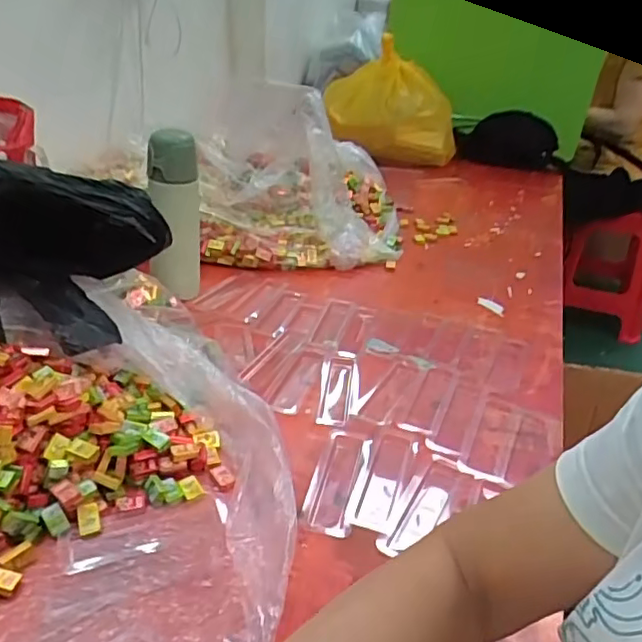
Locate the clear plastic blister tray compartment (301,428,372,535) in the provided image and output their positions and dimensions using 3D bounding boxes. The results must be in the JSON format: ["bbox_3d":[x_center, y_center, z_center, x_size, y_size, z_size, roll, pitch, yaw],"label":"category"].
[{"bbox_3d":[0.017,0.149,0.580,0.044,0.015,0.132,10,30,10],"label":"clear plastic blister tray compartment"}]

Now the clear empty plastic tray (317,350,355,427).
[{"bbox_3d":[0.019,0.078,0.717,0.038,0.014,0.130,6,30,3],"label":"clear empty plastic tray"}]

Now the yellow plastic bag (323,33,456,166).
[{"bbox_3d":[0.182,-0.538,1.500,0.317,0.253,0.303,8,30,8],"label":"yellow plastic bag"}]

